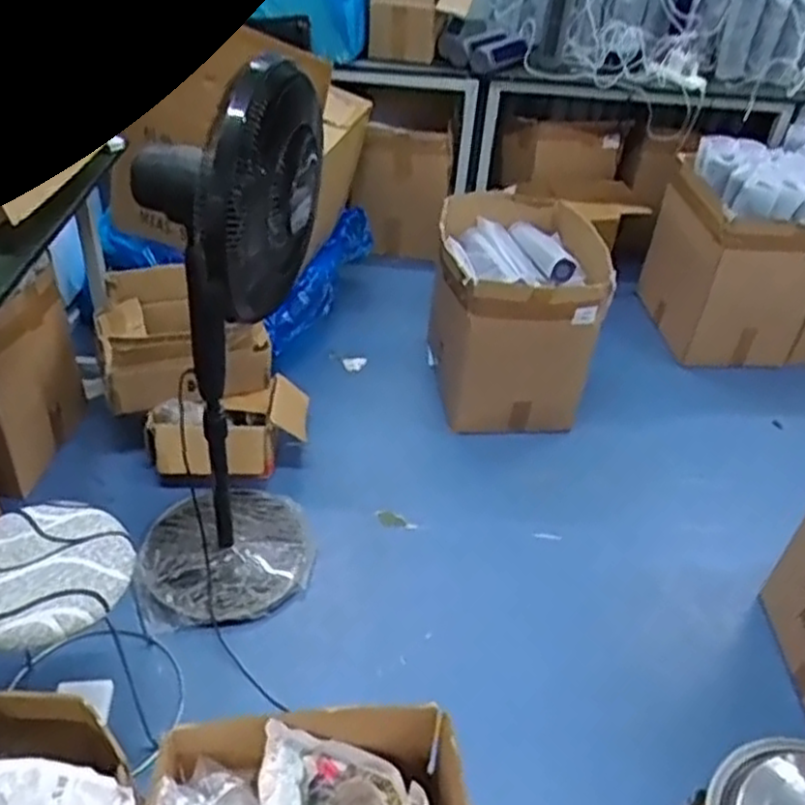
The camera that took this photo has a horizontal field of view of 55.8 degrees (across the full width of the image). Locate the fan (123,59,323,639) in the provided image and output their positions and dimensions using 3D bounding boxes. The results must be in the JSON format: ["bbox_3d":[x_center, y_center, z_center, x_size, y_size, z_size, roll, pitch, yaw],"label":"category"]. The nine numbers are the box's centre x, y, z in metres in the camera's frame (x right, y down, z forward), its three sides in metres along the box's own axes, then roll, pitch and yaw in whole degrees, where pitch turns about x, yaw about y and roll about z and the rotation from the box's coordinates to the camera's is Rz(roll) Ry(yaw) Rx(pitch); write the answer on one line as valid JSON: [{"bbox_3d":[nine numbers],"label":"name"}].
[{"bbox_3d":[-0.362,-0.049,1.458,0.397,1.127,0.435,-3,40,-11],"label":"fan"}]

